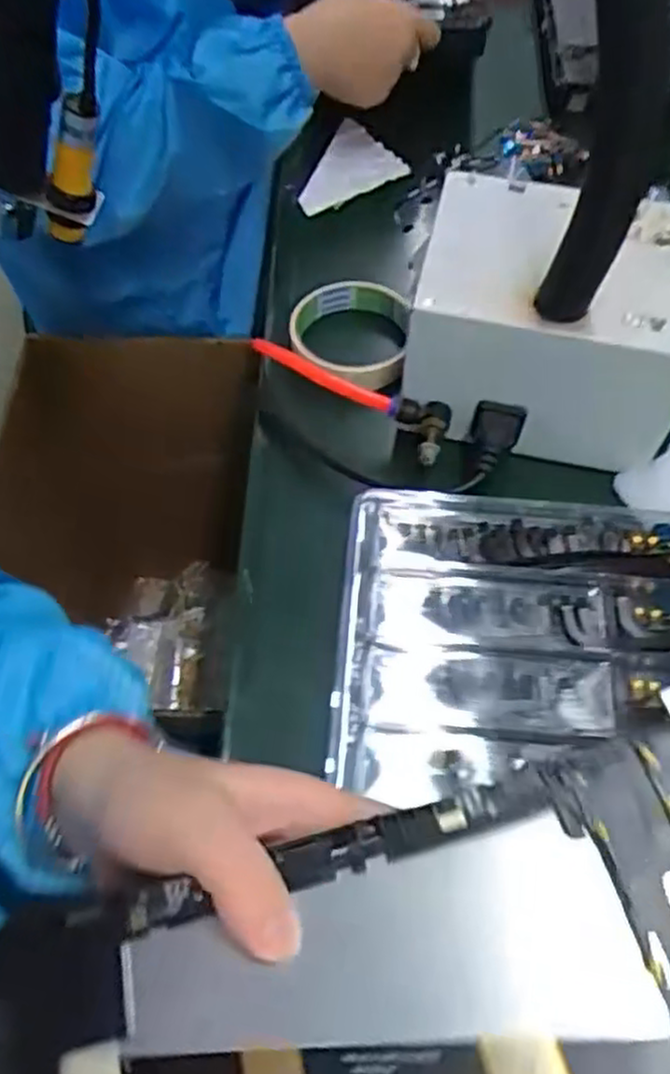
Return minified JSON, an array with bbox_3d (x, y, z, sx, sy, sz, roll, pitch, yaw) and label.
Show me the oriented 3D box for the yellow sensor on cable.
[{"bbox_3d":[-0.120,-0.169,0.347,0.023,0.072,0.020,4,57,-22],"label":"yellow sensor on cable"}]

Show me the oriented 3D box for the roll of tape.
[{"bbox_3d":[0.010,-0.142,0.516,0.079,0.027,0.087,5,60,6],"label":"roll of tape"}]

